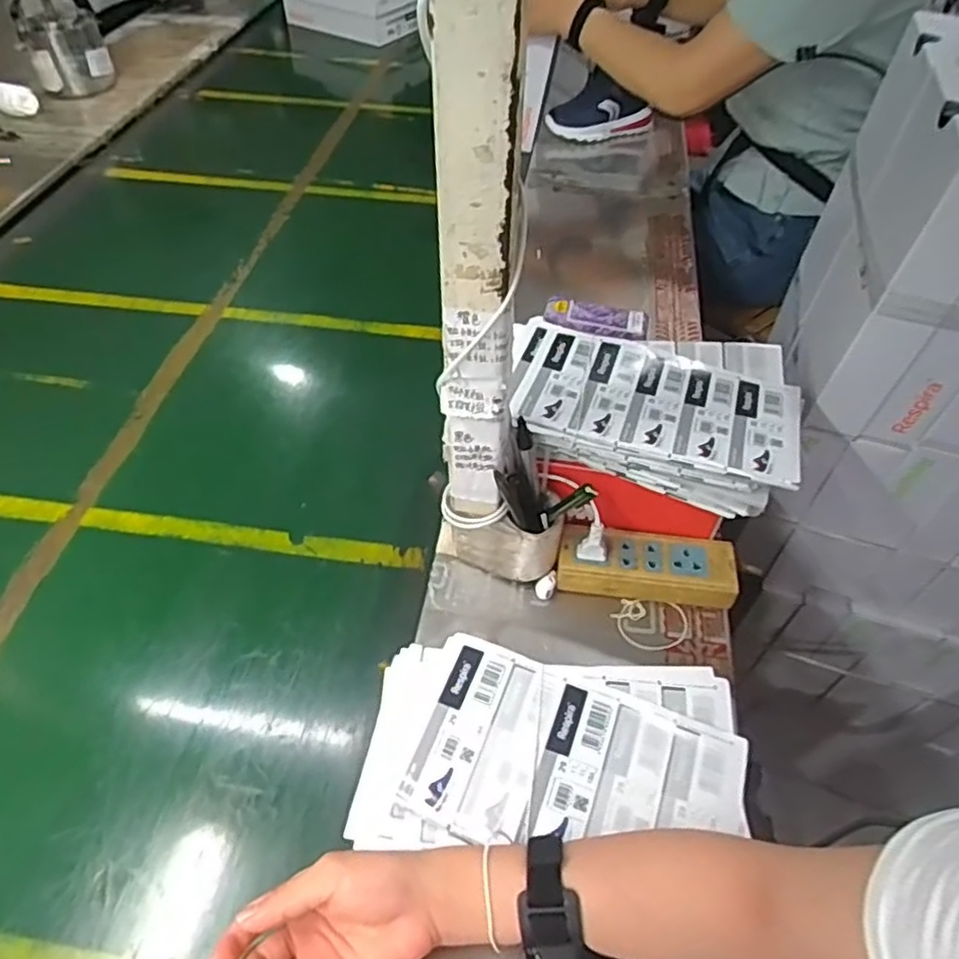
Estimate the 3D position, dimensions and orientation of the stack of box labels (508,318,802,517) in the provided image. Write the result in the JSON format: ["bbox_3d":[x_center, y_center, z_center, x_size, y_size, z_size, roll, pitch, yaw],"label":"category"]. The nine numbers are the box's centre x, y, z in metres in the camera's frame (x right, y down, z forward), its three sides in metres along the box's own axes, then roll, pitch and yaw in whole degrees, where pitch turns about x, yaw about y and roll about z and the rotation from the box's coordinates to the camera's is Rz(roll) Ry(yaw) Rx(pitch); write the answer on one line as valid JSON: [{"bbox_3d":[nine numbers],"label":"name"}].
[{"bbox_3d":[0.148,-0.063,0.596,0.245,0.043,0.176,9,51,7],"label":"stack of box labels"}]

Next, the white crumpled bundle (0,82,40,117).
[{"bbox_3d":[-0.857,-0.699,1.240,0.094,0.048,0.035,9,51,7],"label":"white crumpled bundle"}]

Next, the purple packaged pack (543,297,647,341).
[{"bbox_3d":[0.137,-0.193,0.802,0.122,0.016,0.054,10,51,8],"label":"purple packaged pack"}]

